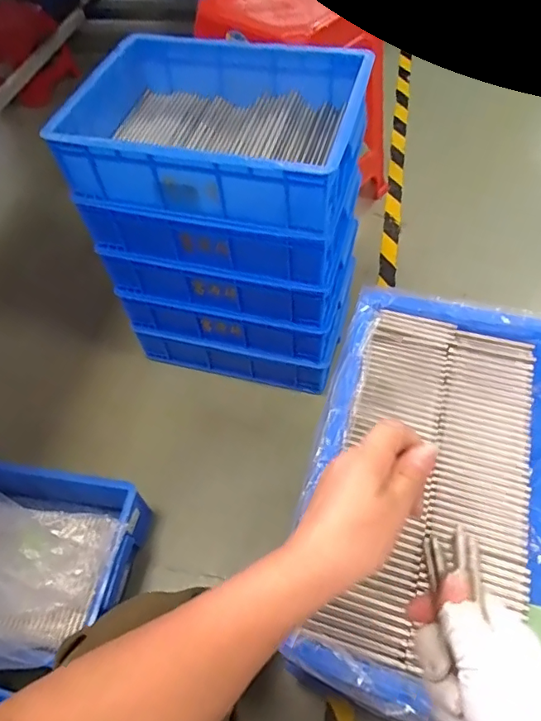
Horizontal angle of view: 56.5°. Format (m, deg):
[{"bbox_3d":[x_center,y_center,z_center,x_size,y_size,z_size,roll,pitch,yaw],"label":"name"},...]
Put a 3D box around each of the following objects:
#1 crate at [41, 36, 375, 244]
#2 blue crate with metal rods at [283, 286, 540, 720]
[{"bbox_3d":[-0.070,-0.353,0.764,0.407,0.113,0.305,11,57,11],"label":"crate"},{"bbox_3d":[0.206,0.135,0.528,0.308,0.119,0.406,12,58,12],"label":"blue crate with metal rods"}]

